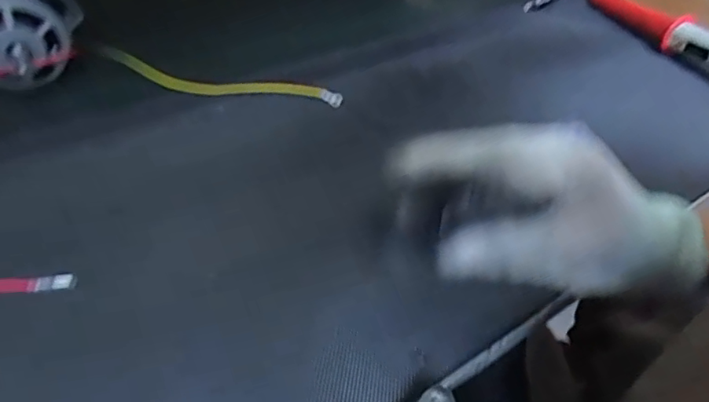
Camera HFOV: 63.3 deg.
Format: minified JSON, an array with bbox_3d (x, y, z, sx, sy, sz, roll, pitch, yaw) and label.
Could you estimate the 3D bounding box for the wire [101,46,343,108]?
[{"bbox_3d":[-0.133,-0.111,0.524,0.237,0.012,0.039,13,40,10],"label":"wire"}]

